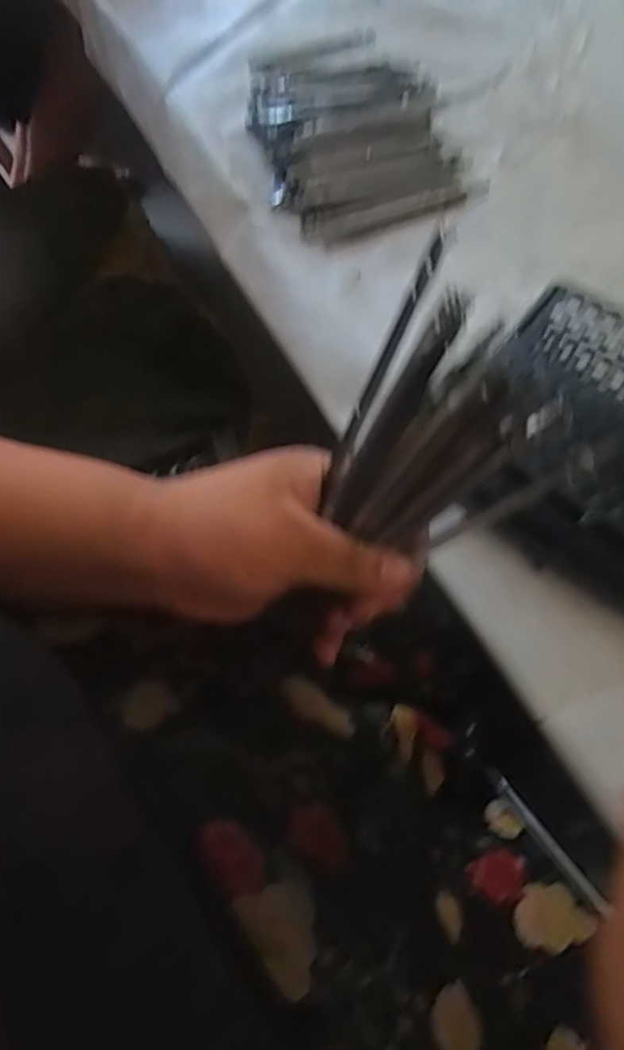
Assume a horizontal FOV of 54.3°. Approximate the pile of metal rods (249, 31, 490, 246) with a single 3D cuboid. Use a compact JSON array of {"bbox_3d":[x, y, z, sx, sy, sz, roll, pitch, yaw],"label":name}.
[{"bbox_3d":[0.031,-0.359,0.538,0.163,0.020,0.237,-20,70,-9],"label":"pile of metal rods"}]

